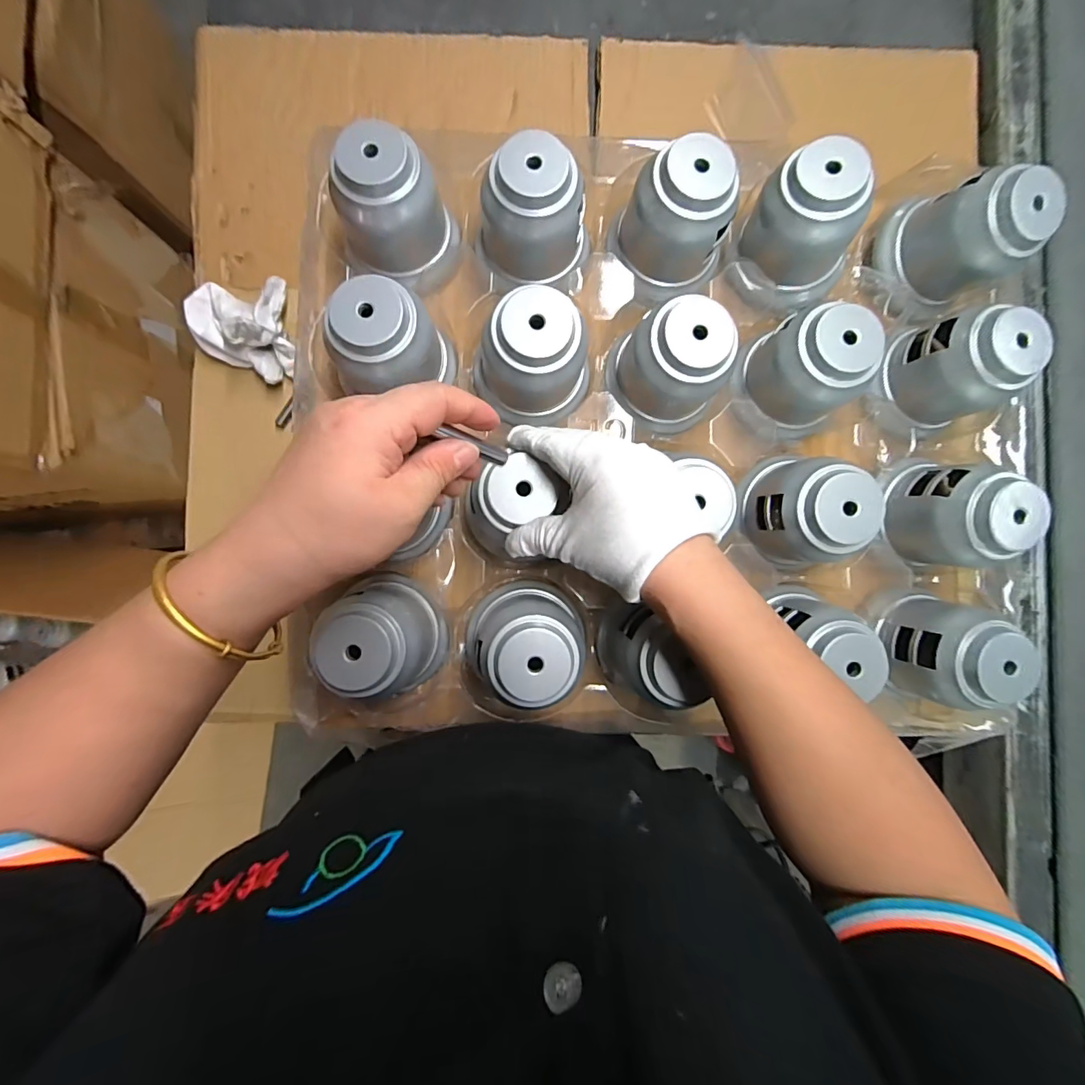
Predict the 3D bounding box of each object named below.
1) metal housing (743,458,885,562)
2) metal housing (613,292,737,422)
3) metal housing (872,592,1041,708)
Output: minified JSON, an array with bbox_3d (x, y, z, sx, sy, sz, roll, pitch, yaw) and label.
[{"bbox_3d":[0.191,-0.024,0.346,0.069,0.067,0.073,-2,88,-2],"label":"metal housing"},{"bbox_3d":[0.096,-0.129,0.349,0.071,0.076,0.069,-10,89,-3],"label":"metal housing"},{"bbox_3d":[0.292,0.078,0.349,0.065,0.075,0.074,-3,88,-2],"label":"metal housing"}]

